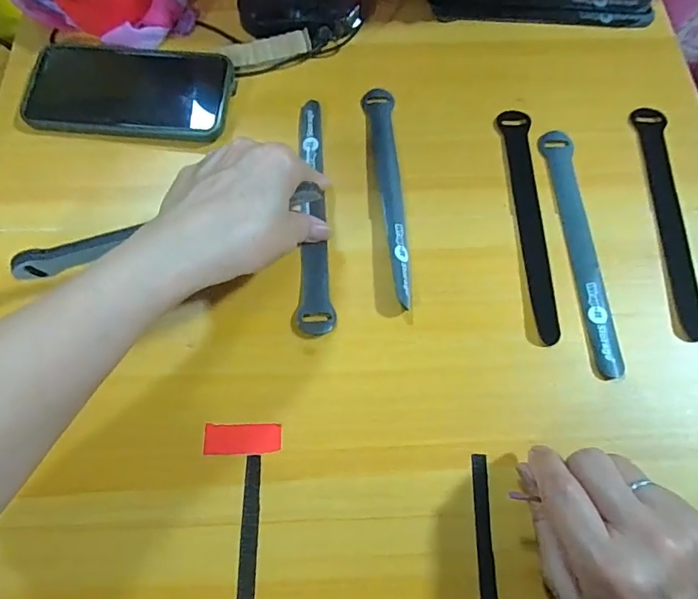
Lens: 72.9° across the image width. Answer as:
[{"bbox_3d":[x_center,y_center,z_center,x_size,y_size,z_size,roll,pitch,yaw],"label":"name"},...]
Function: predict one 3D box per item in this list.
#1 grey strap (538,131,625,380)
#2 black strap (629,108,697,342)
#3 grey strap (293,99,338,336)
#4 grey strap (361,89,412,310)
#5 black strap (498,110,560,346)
[{"bbox_3d":[0.169,-0.042,0.344,0.022,0.004,0.194,-2,70,-1],"label":"grey strap"},{"bbox_3d":[0.237,-0.063,0.352,0.021,0.008,0.189,2,70,1],"label":"black strap"},{"bbox_3d":[-0.026,-0.068,0.357,0.026,0.008,0.196,-2,70,0],"label":"grey strap"},{"bbox_3d":[0.031,-0.086,0.358,0.022,0.012,0.193,-4,70,-2],"label":"grey strap"},{"bbox_3d":[0.136,-0.063,0.355,0.021,0.004,0.196,-1,68,0],"label":"black strap"}]

